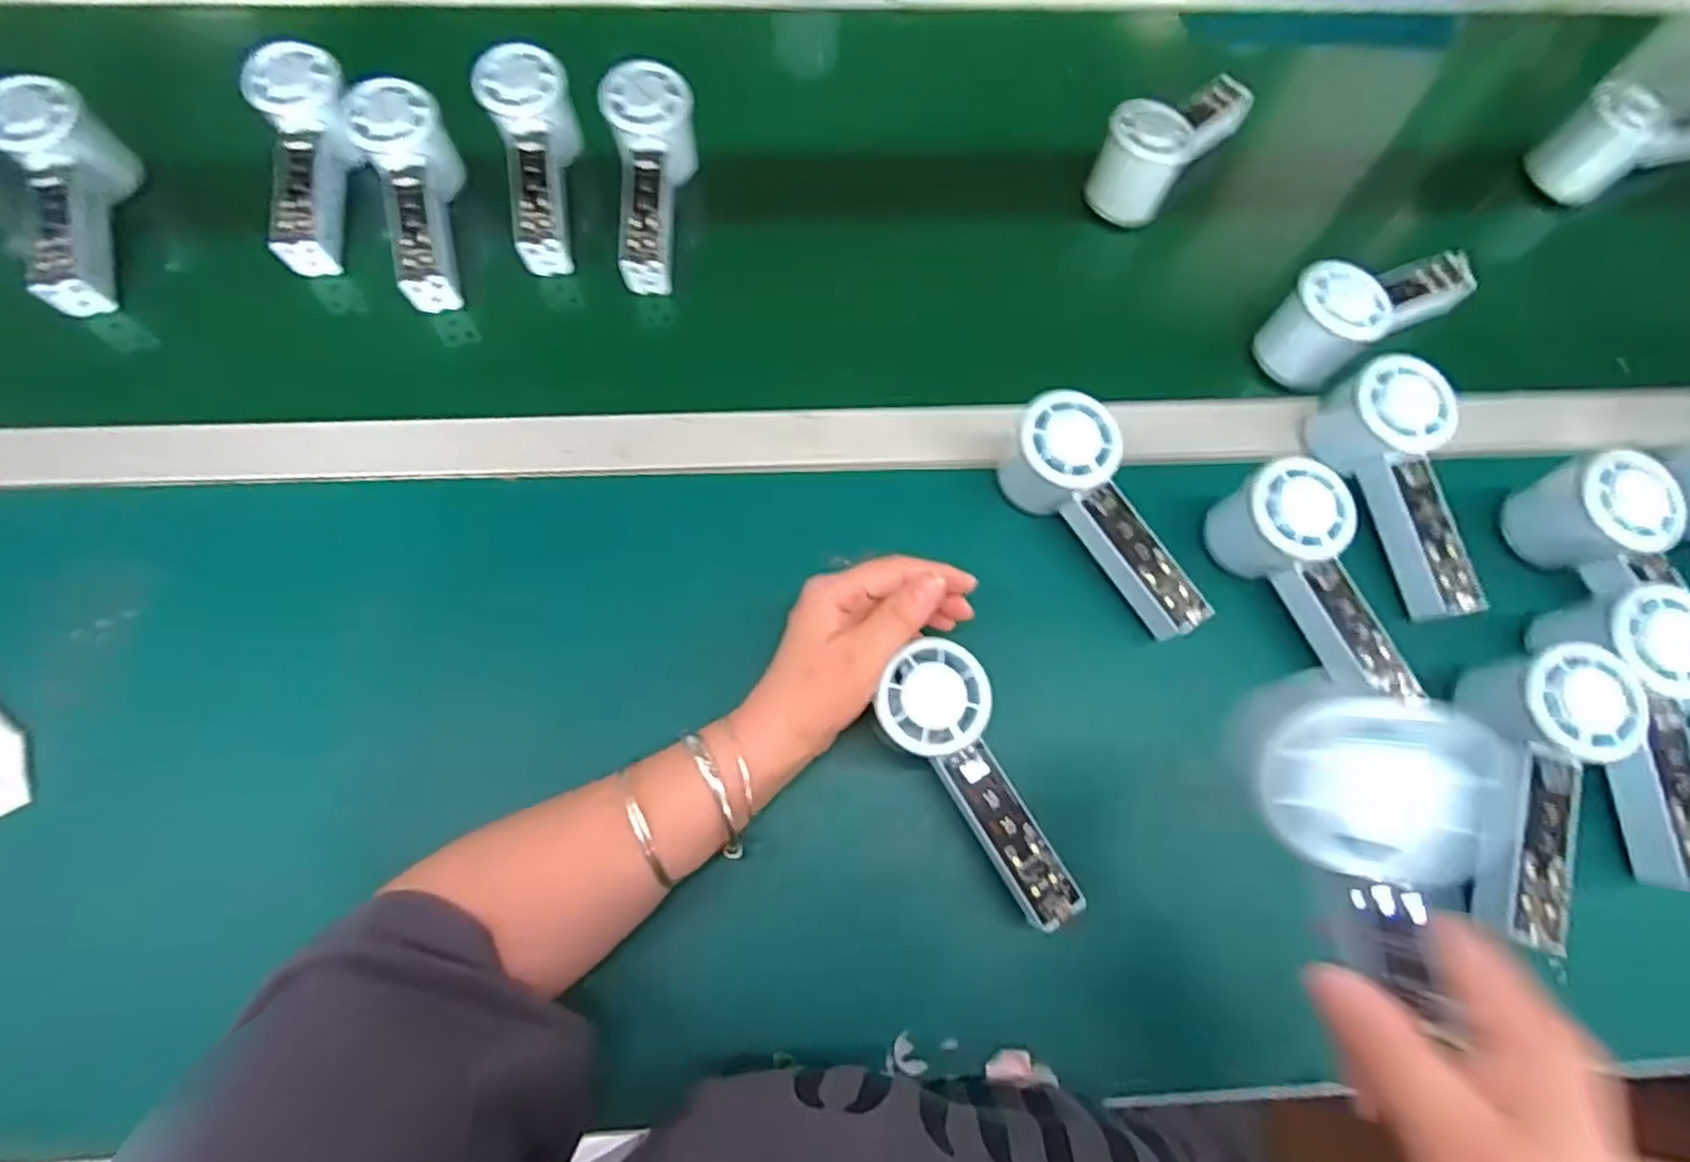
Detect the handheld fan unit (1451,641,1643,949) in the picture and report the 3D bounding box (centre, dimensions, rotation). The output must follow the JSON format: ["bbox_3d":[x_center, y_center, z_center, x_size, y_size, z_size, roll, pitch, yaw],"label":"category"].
[{"bbox_3d":[0.371,0.112,0.403,0.055,0.054,0.154,13,84,3],"label":"handheld fan unit"}]

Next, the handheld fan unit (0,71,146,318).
[{"bbox_3d":[-0.528,-0.252,0.509,0.054,0.063,0.158,-12,85,-6],"label":"handheld fan unit"}]

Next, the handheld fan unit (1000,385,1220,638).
[{"bbox_3d":[0.152,-0.035,0.446,0.056,0.058,0.155,-32,86,-13],"label":"handheld fan unit"}]

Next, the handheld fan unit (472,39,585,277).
[{"bbox_3d":[-0.218,-0.293,0.531,0.060,0.052,0.155,-6,88,-4],"label":"handheld fan unit"}]

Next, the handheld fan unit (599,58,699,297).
[{"bbox_3d":[-0.136,-0.278,0.519,0.057,0.040,0.156,1,88,-1],"label":"handheld fan unit"}]

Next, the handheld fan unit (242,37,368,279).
[{"bbox_3d":[-0.372,-0.291,0.518,0.054,0.038,0.161,-6,87,-4],"label":"handheld fan unit"}]

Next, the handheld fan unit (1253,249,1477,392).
[{"bbox_3d":[0.354,-0.188,0.503,0.152,0.054,0.059,-29,73,-12],"label":"handheld fan unit"}]

